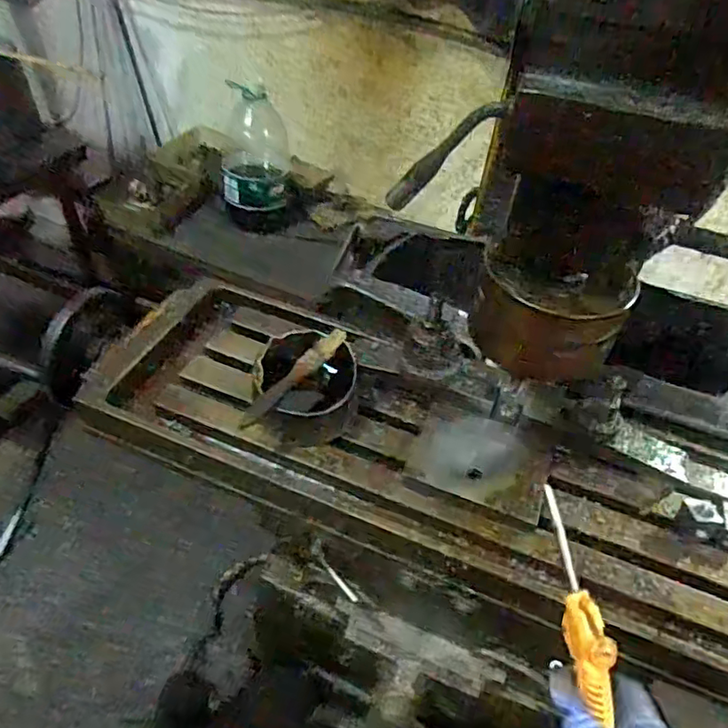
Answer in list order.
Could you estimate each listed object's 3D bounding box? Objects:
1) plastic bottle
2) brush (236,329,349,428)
[{"bbox_3d":[-0.281,-0.529,1.492,0.173,0.331,0.155,1,46,-6],"label":"plastic bottle"},{"bbox_3d":[-0.067,0.011,0.570,0.021,0.016,0.150,30,50,21],"label":"brush"}]

